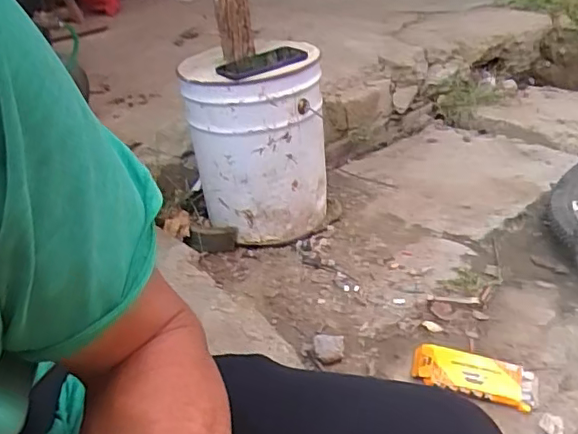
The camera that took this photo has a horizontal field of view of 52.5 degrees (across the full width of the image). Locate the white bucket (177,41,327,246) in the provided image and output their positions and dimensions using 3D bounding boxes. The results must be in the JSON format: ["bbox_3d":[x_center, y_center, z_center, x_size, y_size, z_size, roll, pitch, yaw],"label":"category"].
[{"bbox_3d":[-0.070,-0.162,1.257,0.276,0.349,0.276,-2,30,1],"label":"white bucket"}]

